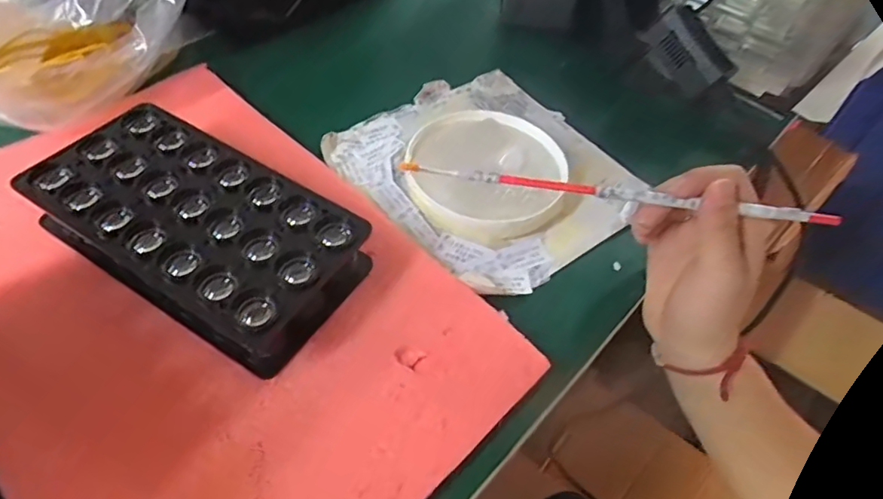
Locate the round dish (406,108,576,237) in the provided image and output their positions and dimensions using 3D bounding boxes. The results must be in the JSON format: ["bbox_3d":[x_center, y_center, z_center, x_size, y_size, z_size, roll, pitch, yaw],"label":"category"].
[{"bbox_3d":[0.034,-0.060,0.414,0.120,0.021,0.119,3,51,-4],"label":"round dish"}]

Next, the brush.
[{"bbox_3d":[0.099,-0.034,0.321,0.247,0.011,0.005,8,51,7],"label":"brush"}]

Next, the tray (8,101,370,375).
[{"bbox_3d":[-0.150,-0.012,0.334,0.190,0.040,0.104,28,54,16],"label":"tray"}]

